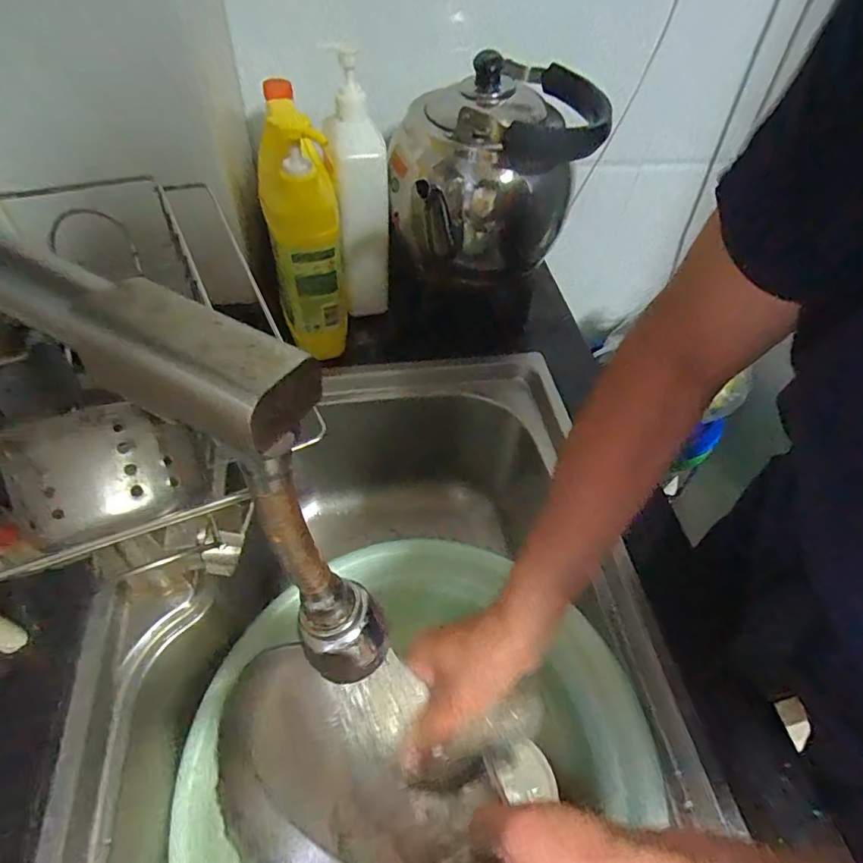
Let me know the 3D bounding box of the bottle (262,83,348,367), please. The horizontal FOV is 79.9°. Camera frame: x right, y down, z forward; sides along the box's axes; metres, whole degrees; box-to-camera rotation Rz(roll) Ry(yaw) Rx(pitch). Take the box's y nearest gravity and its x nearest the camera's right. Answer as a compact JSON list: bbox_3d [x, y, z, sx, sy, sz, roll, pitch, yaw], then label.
[{"bbox_3d":[-0.121,-0.186,0.498,0.066,0.240,0.073,-4,54,-9],"label":"bottle"}]

